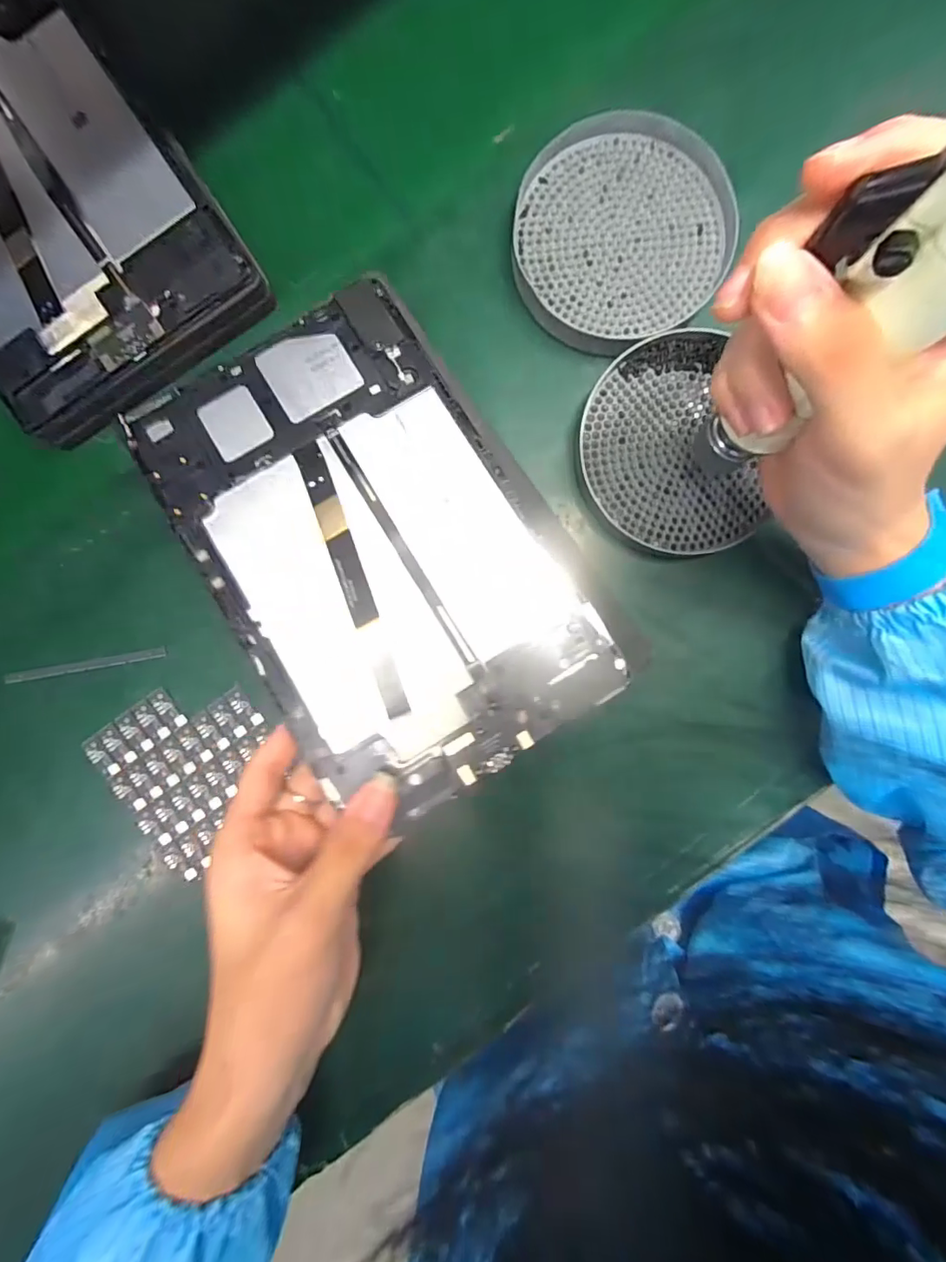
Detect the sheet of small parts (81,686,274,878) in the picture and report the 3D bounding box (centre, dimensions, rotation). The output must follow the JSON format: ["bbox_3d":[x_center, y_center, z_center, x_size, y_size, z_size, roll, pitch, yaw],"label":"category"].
[{"bbox_3d":[-0.161,0.079,0.299,0.094,0.006,0.095,-36,91,0],"label":"sheet of small parts"}]

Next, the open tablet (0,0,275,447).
[{"bbox_3d":[-0.238,-0.238,0.277,0.150,0.019,0.251,-34,91,0],"label":"open tablet"}]

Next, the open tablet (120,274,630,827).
[{"bbox_3d":[-0.047,-0.042,0.250,0.151,0.006,0.239,-31,85,-4],"label":"open tablet"}]

